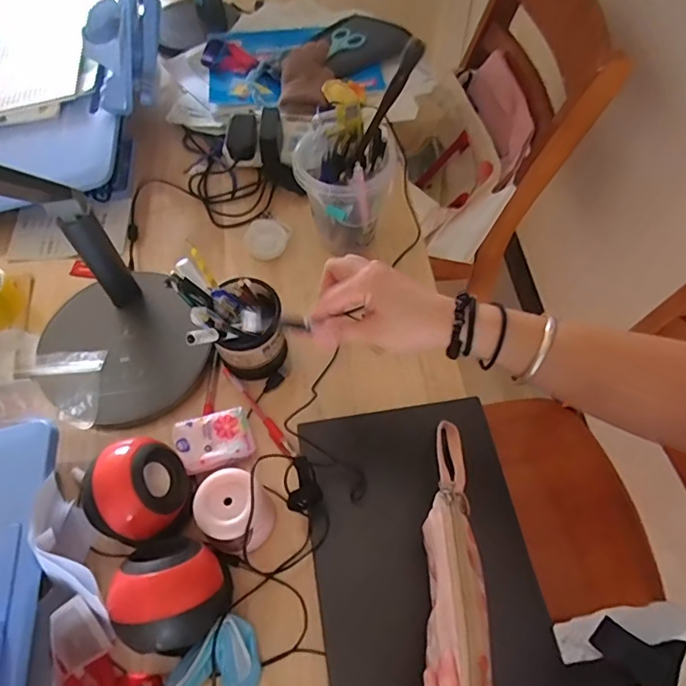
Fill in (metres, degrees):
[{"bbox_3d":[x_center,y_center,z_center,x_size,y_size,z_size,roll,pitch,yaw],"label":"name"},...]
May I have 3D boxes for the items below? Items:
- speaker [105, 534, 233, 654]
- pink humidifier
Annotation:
[{"bbox_3d":[-0.153,0.233,0.478,0.086,0.090,0.089,0,61,1],"label":"speaker"},{"bbox_3d":[-0.105,0.171,0.520,0.066,0.080,0.068,0,61,1],"label":"pink humidifier"}]

